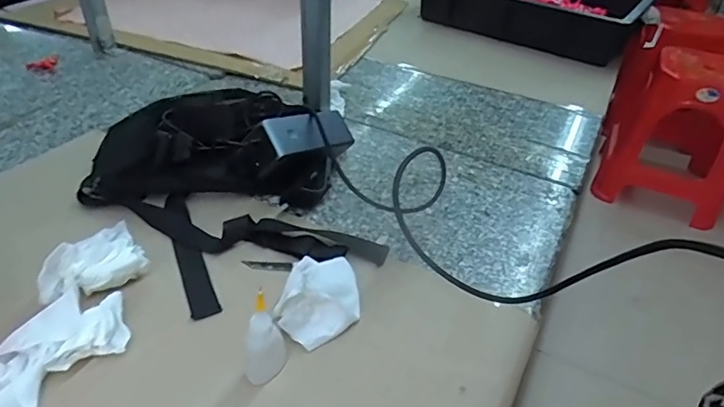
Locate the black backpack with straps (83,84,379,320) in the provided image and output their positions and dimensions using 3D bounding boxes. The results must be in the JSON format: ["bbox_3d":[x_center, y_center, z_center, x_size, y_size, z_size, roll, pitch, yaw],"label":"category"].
[{"bbox_3d":[-0.162,-0.047,0.564,0.280,0.076,0.365,-17,42,-26],"label":"black backpack with straps"}]

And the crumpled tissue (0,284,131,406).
[{"bbox_3d":[-0.241,0.114,0.385,0.073,0.028,0.115,27,43,27],"label":"crumpled tissue"}]

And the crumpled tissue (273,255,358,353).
[{"bbox_3d":[-0.038,0.080,0.432,0.069,0.036,0.082,-1,37,-6],"label":"crumpled tissue"}]

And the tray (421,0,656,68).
[{"bbox_3d":[0.405,-0.477,1.146,0.462,0.106,0.419,23,41,23],"label":"tray"}]

